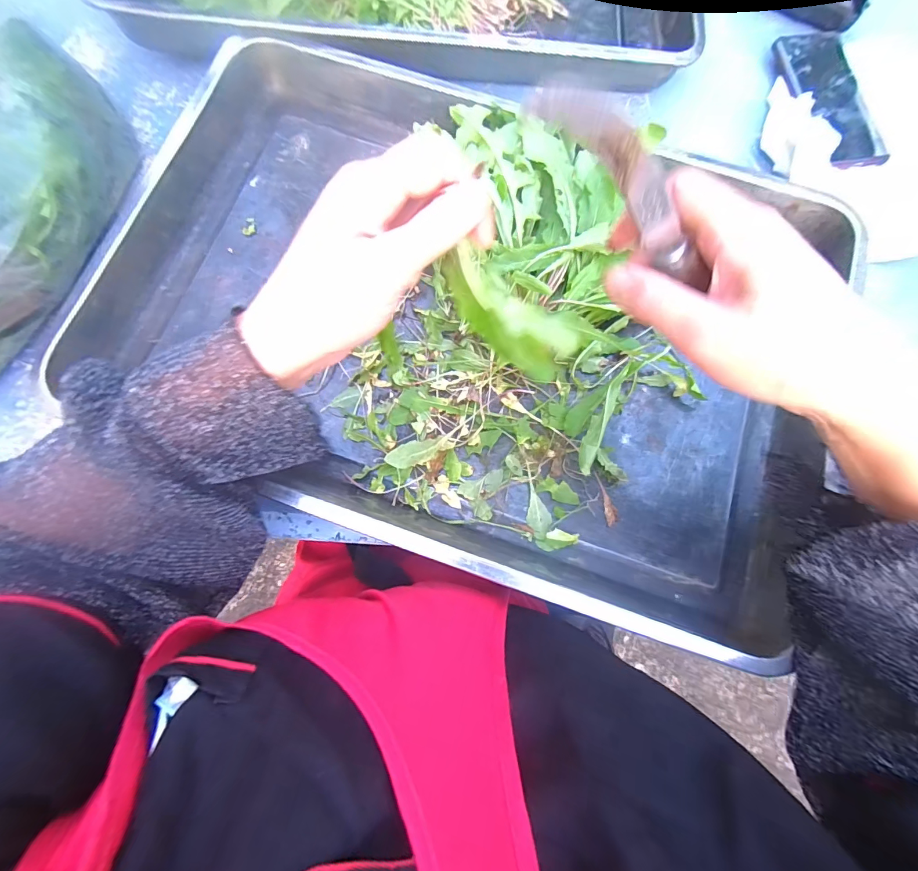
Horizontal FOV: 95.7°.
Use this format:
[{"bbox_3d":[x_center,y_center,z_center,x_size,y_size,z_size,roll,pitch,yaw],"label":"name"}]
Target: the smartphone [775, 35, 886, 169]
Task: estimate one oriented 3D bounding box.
[{"bbox_3d":[0.385,-0.349,0.432,0.067,0.012,0.166,-13,76,-2],"label":"smartphone"}]

